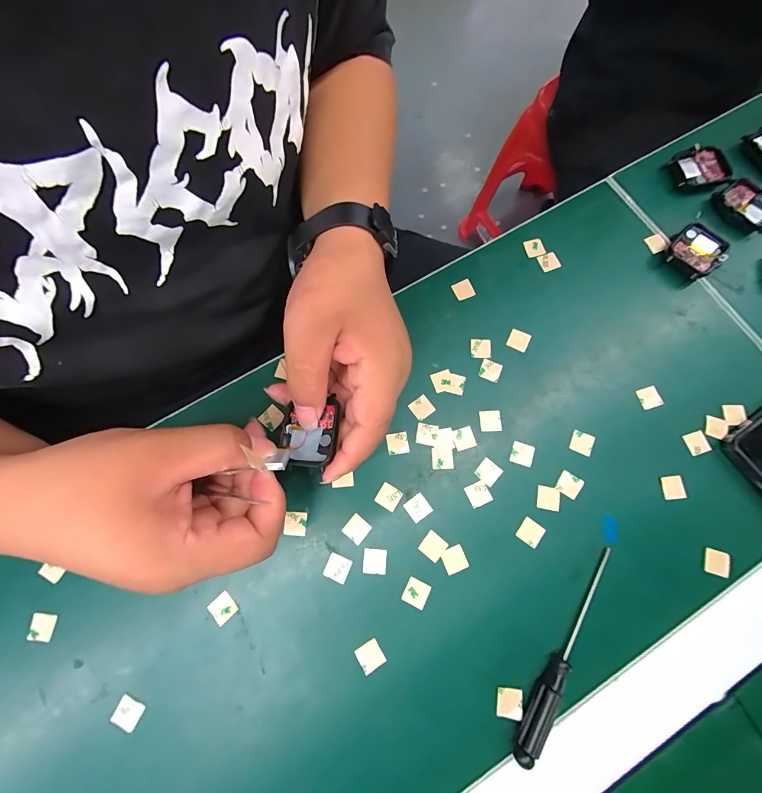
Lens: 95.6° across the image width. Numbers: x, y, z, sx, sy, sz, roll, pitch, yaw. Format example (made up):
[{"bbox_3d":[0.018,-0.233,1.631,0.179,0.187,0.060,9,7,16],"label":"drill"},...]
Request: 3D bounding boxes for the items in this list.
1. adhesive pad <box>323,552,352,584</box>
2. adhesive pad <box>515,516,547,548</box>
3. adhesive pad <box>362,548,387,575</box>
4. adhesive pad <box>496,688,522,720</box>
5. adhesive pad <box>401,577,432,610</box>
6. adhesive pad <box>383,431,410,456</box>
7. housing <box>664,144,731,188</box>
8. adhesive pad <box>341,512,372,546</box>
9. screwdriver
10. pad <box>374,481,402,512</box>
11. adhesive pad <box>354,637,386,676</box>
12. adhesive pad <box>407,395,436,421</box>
[{"bbox_3d":[-0.029,0.115,0.232,0.016,0.004,0.016,23,77,6],"label":"adhesive pad"},{"bbox_3d":[0.103,0.094,0.237,0.015,0.004,0.015,35,78,9],"label":"adhesive pad"},{"bbox_3d":[-0.004,0.111,0.232,0.015,0.004,0.016,4,76,1],"label":"adhesive pad"},{"bbox_3d":[0.079,0.189,0.212,0.015,0.004,0.015,5,76,2],"label":"adhesive pad"},{"bbox_3d":[0.023,0.130,0.227,0.016,0.004,0.016,26,77,7],"label":"adhesive pad"},{"bbox_3d":[0.012,0.034,0.251,0.016,0.004,0.015,-11,76,-3],"label":"adhesive pad"},{"bbox_3d":[0.276,-0.198,0.301,0.041,0.012,0.039,-13,76,-3],"label":"housing"},{"bbox_3d":[-0.017,0.091,0.237,0.016,0.004,0.016,40,79,10],"label":"adhesive pad"},{"bbox_3d":[0.115,0.157,0.214,0.011,0.014,0.131,32,78,8],"label":"screwdriver"},{"bbox_3d":[0.005,0.070,0.242,0.016,0.004,0.015,32,78,8],"label":"pad"},{"bbox_3d":[-0.007,0.165,0.218,0.015,0.004,0.015,-29,77,-7],"label":"adhesive pad"},{"bbox_3d":[0.030,0.008,0.259,0.016,0.004,0.016,-36,76,-6],"label":"adhesive pad"}]

